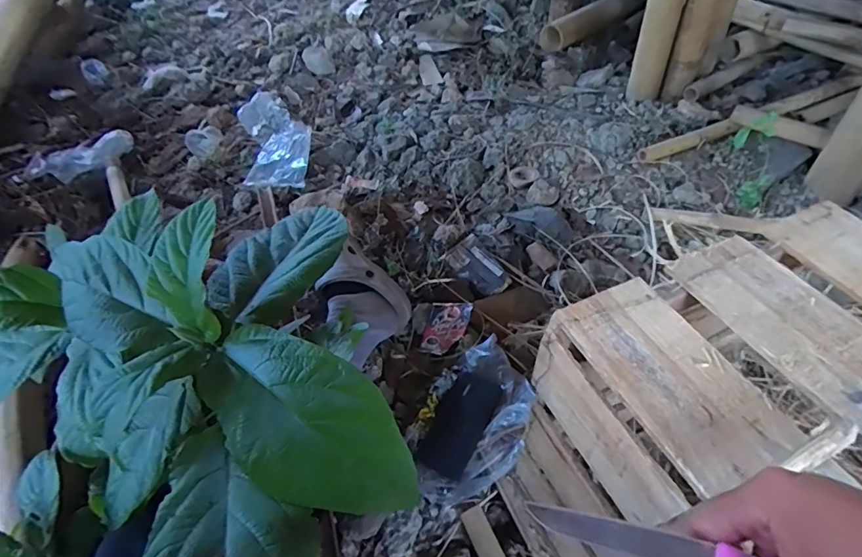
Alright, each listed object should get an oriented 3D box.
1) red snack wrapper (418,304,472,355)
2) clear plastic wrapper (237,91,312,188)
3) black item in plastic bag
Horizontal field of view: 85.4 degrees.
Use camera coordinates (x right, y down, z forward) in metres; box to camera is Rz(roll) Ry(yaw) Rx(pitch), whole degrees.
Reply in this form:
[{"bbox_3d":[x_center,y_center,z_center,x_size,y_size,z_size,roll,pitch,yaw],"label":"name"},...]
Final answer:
[{"bbox_3d":[0.028,0.092,0.858,0.081,0.015,0.099,3,63,29],"label":"red snack wrapper"},{"bbox_3d":[-0.418,-0.389,1.257,0.176,0.062,0.442,-13,50,-7],"label":"clear plastic wrapper"},{"bbox_3d":[0.066,0.219,0.726,0.160,0.050,0.238,25,55,23],"label":"black item in plastic bag"}]

